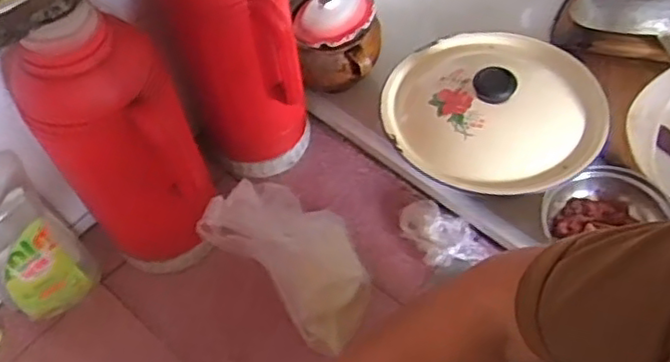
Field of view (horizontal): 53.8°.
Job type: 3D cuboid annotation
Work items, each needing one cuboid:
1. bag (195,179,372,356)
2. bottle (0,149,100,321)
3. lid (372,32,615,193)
[{"bbox_3d":[-0.045,0.068,0.680,0.059,0.233,0.132,-8,50,33],"label":"bag"},{"bbox_3d":[-0.334,0.048,0.667,0.083,0.270,0.106,37,65,25],"label":"bottle"},{"bbox_3d":[0.181,-0.089,0.753,0.236,0.066,0.232,-2,56,3],"label":"lid"}]

